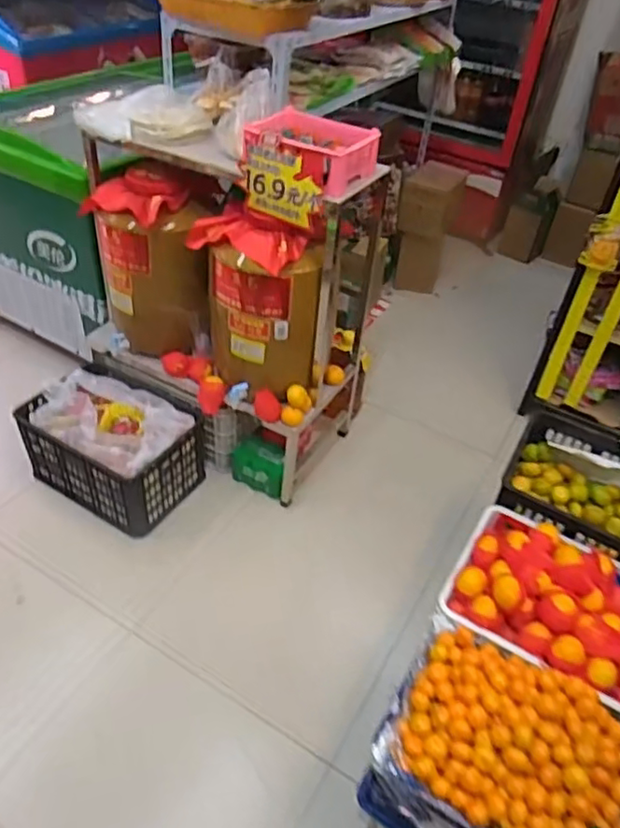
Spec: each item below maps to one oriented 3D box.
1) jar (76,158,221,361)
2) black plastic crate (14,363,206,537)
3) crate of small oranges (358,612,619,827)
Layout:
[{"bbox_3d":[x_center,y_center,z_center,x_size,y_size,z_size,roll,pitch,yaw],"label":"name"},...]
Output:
[{"bbox_3d":[-0.456,-0.462,1.851,0.334,0.477,0.319,3,42,-4],"label":"jar"},{"bbox_3d":[-0.583,0.087,1.910,0.482,0.253,0.353,23,44,18],"label":"black plastic crate"},{"bbox_3d":[0.354,0.632,1.114,0.436,0.276,0.340,23,44,18],"label":"crate of small oranges"}]

